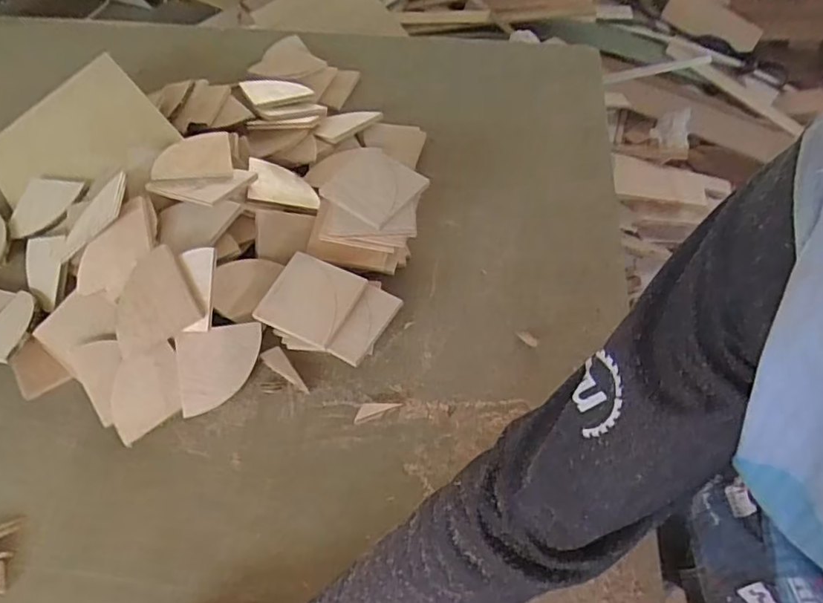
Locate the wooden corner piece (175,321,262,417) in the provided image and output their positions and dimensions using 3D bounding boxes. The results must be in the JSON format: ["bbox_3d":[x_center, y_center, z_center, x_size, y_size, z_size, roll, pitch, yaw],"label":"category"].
[{"bbox_3d":[-0.223,0.077,0.677,0.093,0.007,0.095,-6,85,-19],"label":"wooden corner piece"}]

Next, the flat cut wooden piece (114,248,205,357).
[{"bbox_3d":[-0.306,0.000,0.671,0.101,0.007,0.096,-29,83,-4],"label":"flat cut wooden piece"}]

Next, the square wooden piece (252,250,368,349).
[{"bbox_3d":[-0.120,-0.004,0.693,0.100,0.010,0.099,24,65,10],"label":"square wooden piece"}]

